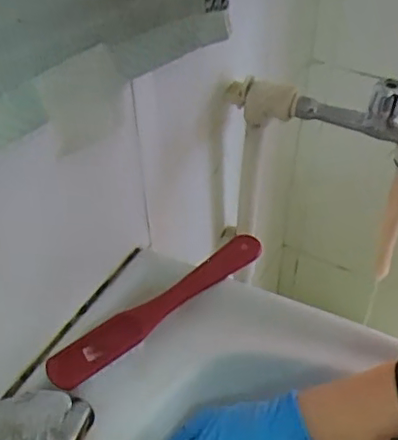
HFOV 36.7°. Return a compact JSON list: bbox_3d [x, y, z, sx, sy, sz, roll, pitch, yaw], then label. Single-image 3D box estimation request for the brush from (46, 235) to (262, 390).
[{"bbox_3d":[-0.033,0.075,0.535,0.221,0.012,0.034,-32,55,-25],"label":"brush"}]

